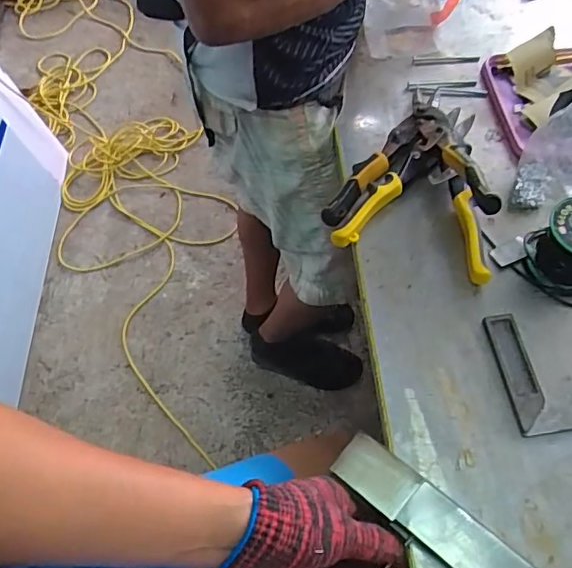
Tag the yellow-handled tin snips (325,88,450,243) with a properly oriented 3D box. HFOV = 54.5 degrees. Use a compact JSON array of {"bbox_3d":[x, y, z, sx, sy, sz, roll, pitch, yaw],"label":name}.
[{"bbox_3d":[0.122,-0.136,0.622,0.076,0.037,0.249,31,65,21],"label":"yellow-handled tin snips"}]

